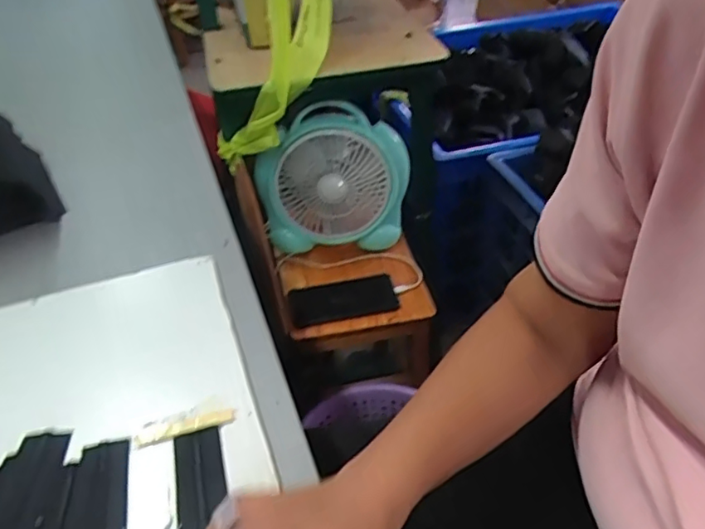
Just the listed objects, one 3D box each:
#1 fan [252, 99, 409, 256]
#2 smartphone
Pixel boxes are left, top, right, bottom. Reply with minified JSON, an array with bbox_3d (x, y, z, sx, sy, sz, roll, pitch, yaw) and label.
[{"bbox_3d":[-0.032,-0.147,0.971,0.238,0.244,0.101,-4,27,-3],"label":"fan"},{"bbox_3d":[-0.012,0.057,0.936,0.166,0.012,0.087,-11,42,-10],"label":"smartphone"}]

